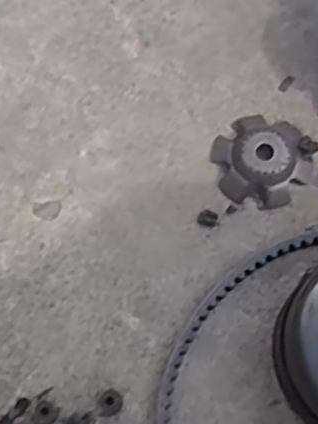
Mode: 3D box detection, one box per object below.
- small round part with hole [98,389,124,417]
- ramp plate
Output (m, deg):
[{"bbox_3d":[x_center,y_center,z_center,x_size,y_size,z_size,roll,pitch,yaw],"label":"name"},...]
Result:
[{"bbox_3d":[-0.037,0.145,0.534,0.017,0.014,0.020,42,76,12],"label":"small round part with hole"},{"bbox_3d":[0.087,-0.046,0.591,0.079,0.027,0.077,0,72,-1],"label":"ramp plate"}]

